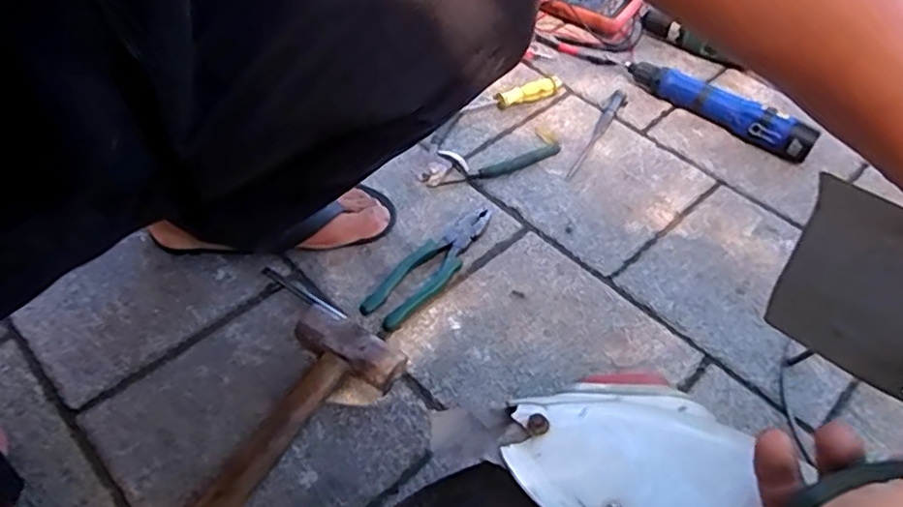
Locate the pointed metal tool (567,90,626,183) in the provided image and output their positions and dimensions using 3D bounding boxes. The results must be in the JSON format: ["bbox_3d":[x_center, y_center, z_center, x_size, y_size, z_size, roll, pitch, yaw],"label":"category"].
[{"bbox_3d":[0.200,-0.168,0.865,0.022,0.016,0.200,27,54,16],"label":"pointed metal tool"}]

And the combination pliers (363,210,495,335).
[{"bbox_3d":[-0.021,0.012,0.696,0.047,0.018,0.194,32,56,21],"label":"combination pliers"}]

